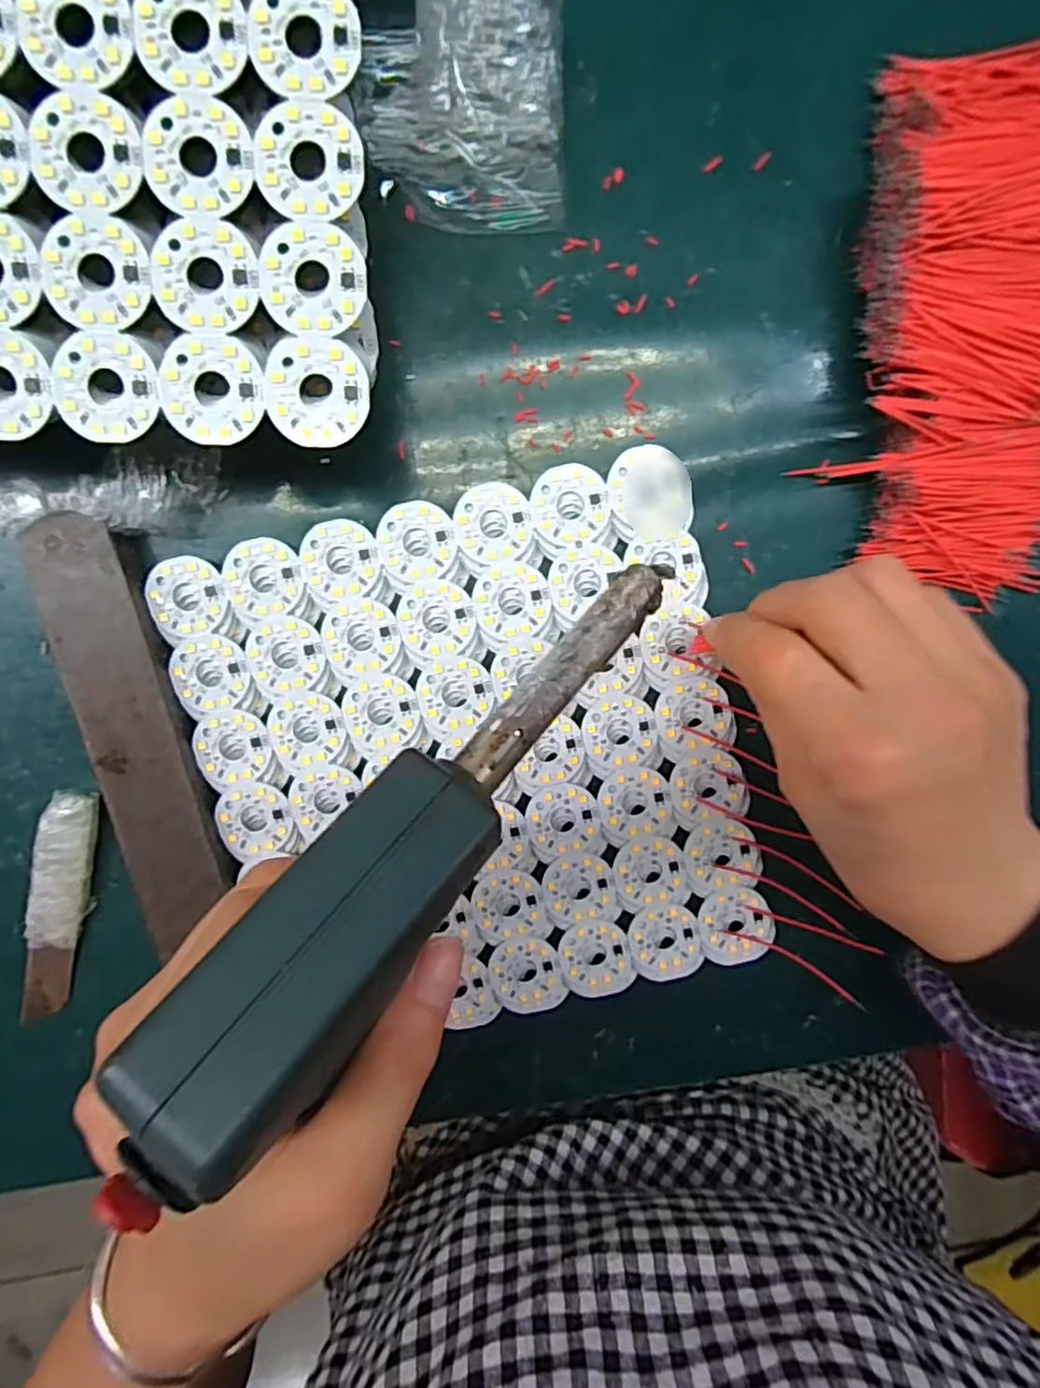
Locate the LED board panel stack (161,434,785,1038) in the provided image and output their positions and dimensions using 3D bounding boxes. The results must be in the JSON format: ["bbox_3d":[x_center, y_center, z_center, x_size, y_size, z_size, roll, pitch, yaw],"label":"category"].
[{"bbox_3d":[-0.016,0.033,0.277,0.211,0.011,0.215,-13,98,1],"label":"LED board panel stack"}]

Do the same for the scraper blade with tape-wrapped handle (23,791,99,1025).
[{"bbox_3d":[-0.191,0.089,0.277,0.022,0.011,0.100,10,98,-2],"label":"scraper blade with tape-wrapped handle"}]

